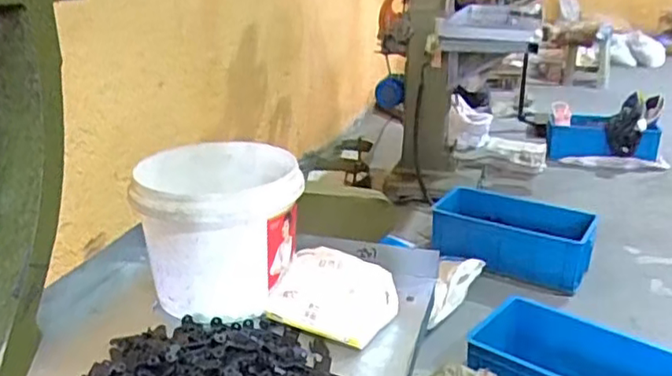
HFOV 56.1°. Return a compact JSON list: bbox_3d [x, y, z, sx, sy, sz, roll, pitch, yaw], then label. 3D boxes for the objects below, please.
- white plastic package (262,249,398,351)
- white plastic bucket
[{"bbox_3d":[-0.007,0.104,0.671,0.126,0.074,0.067,11,24,24],"label":"white plastic package"},{"bbox_3d":[-0.131,0.042,0.733,0.167,0.138,0.184,-4,22,-10],"label":"white plastic bucket"}]

